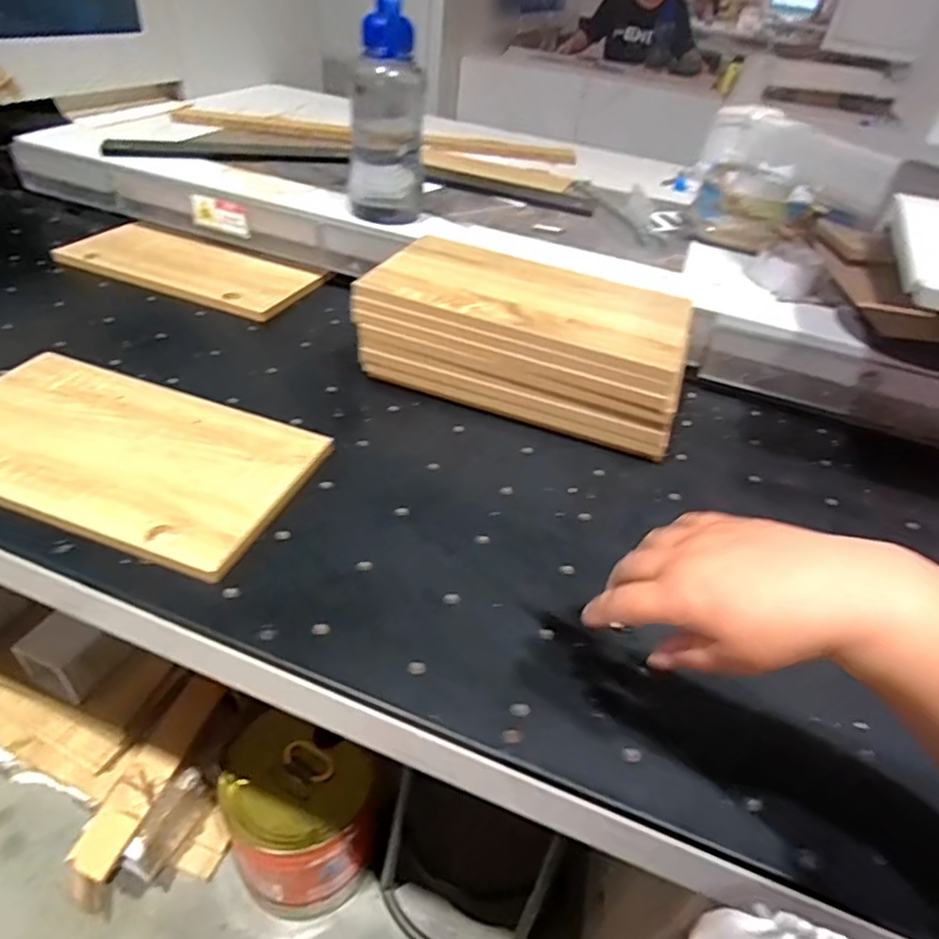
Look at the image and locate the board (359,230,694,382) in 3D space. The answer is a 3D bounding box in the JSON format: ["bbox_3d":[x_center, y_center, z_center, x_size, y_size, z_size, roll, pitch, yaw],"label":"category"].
[{"bbox_3d":[0.076,-0.208,0.723,0.353,0.018,0.205,18,43,12],"label":"board"}]

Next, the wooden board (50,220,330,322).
[{"bbox_3d":[-0.411,-0.299,0.902,0.356,0.012,0.153,19,46,10],"label":"wooden board"}]

